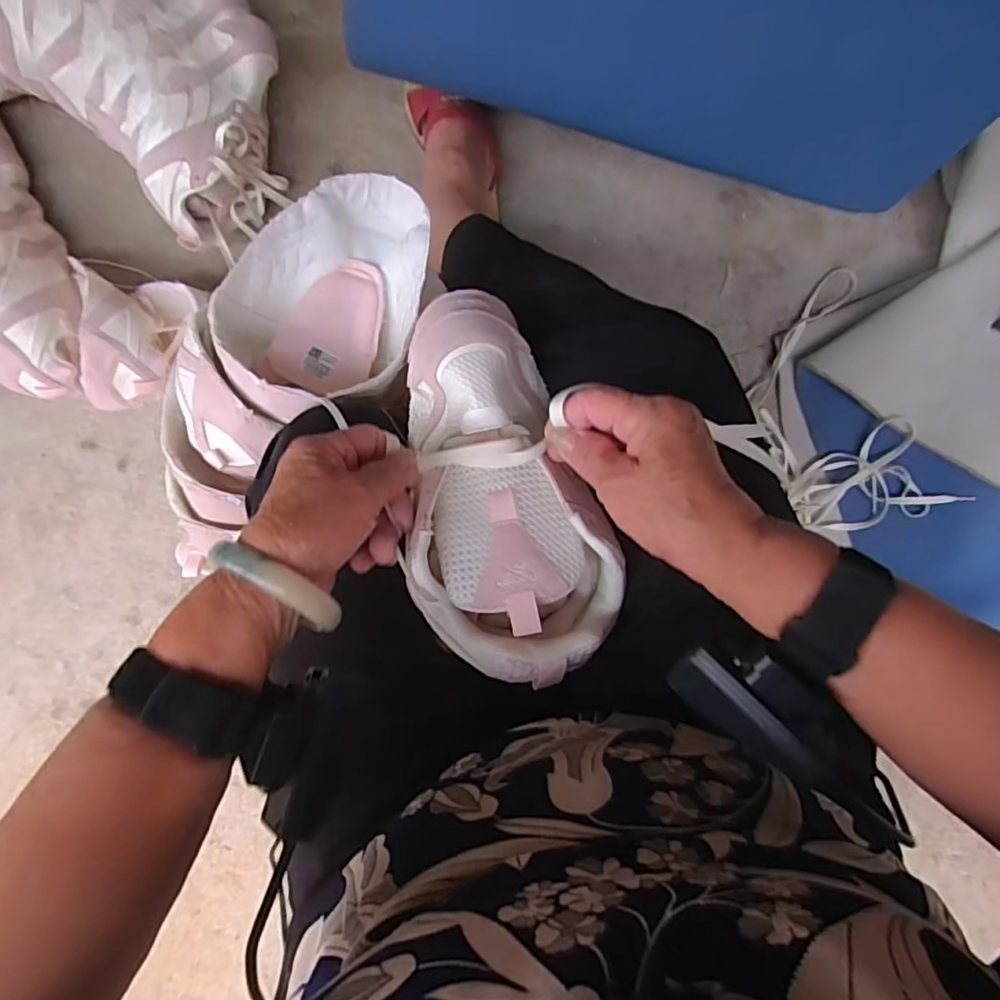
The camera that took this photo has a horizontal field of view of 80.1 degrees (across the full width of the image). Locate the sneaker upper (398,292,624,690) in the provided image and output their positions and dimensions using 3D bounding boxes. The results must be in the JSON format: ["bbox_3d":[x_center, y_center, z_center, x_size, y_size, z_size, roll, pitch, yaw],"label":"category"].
[{"bbox_3d":[-0.002,-0.018,0.362,0.108,0.080,0.243,-14,74,5],"label":"sneaker upper"}]

